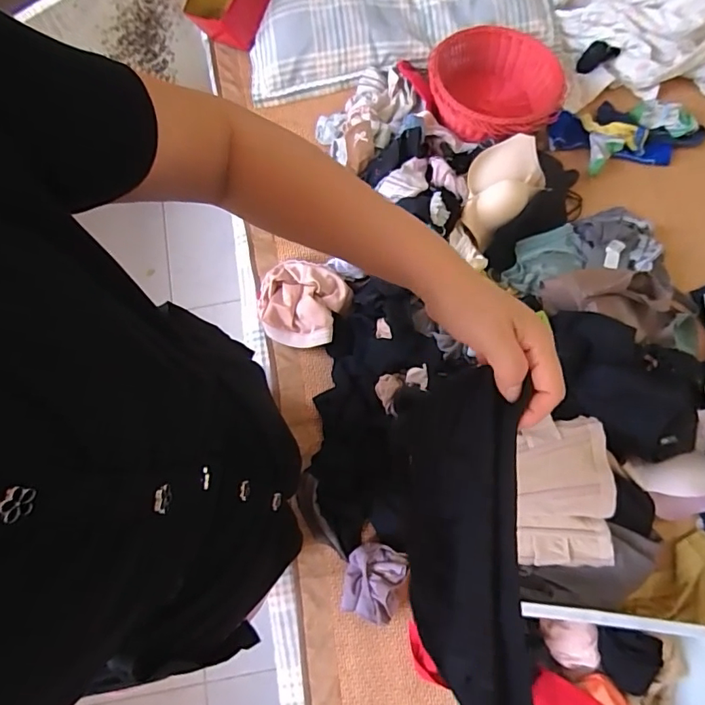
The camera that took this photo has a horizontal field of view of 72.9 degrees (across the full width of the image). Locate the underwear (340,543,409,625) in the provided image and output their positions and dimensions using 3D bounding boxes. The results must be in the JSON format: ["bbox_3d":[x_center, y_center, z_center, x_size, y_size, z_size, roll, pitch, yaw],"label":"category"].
[{"bbox_3d":[0.037,0.385,0.798,0.101,0.056,0.122,11,76,4],"label":"underwear"}]

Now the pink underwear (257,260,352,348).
[{"bbox_3d":[-0.100,-0.095,0.916,0.167,0.038,0.164,0,75,1],"label":"pink underwear"}]

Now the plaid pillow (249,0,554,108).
[{"bbox_3d":[0.076,-0.822,1.079,0.679,0.102,0.392,-14,75,-2],"label":"plaid pillow"}]

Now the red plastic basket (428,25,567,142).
[{"bbox_3d":[0.298,-0.557,1.026,0.275,0.122,0.273,0,75,1],"label":"red plastic basket"}]

